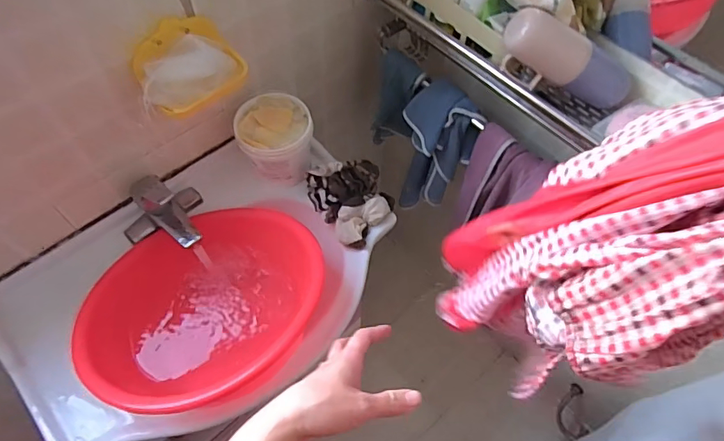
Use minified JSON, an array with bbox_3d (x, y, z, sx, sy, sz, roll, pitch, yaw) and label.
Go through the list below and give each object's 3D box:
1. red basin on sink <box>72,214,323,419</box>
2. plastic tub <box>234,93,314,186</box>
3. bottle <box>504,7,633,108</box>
[{"bbox_3d":[-0.239,0.135,0.710,0.309,0.161,0.293,1,58,-2],"label":"red basin on sink"},{"bbox_3d":[-0.148,-0.139,0.829,0.121,0.099,0.124,1,58,-2],"label":"plastic tub"},{"bbox_3d":[0.290,-0.223,0.669,0.193,0.069,0.067,19,54,-28],"label":"bottle"}]

